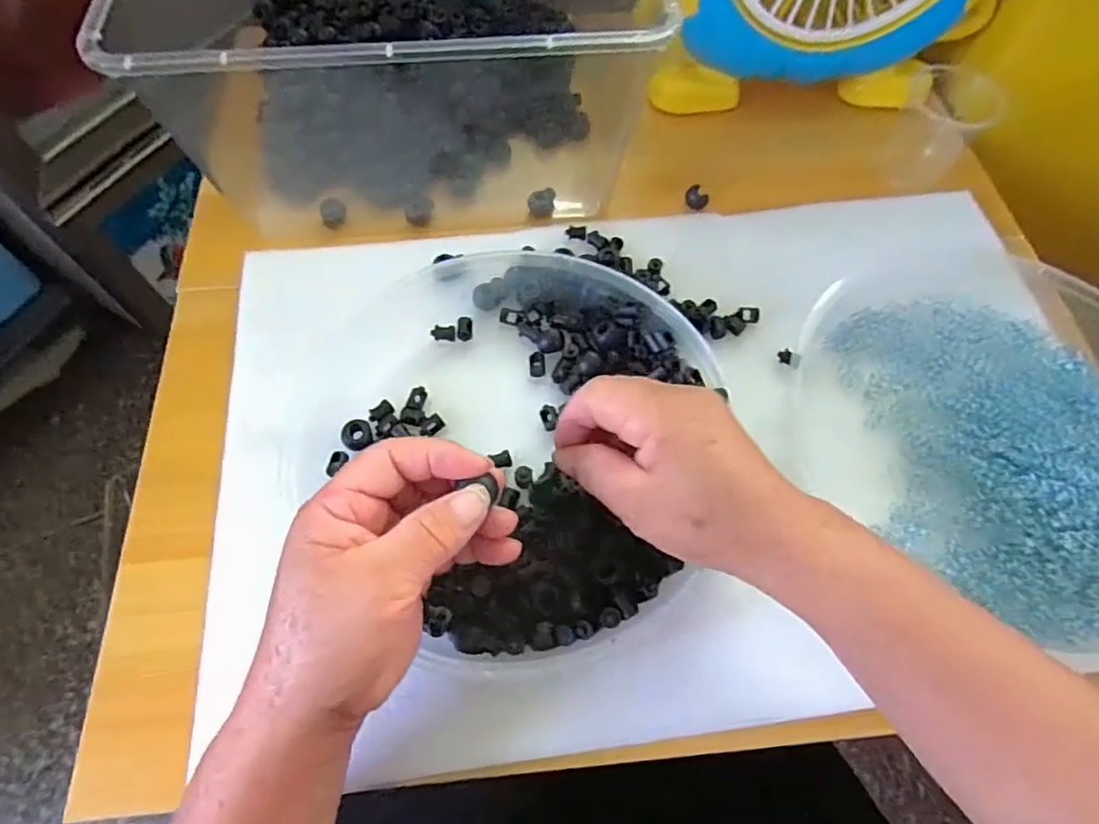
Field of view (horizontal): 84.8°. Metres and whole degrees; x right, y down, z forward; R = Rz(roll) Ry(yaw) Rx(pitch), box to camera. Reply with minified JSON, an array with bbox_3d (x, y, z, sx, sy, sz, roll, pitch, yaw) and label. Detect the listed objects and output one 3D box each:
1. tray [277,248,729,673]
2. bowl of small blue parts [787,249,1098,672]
[{"bbox_3d":[-0.027,0.002,0.339,0.222,0.043,0.254,-30,68,-14],"label":"tray"},{"bbox_3d":[0.279,-0.003,0.351,0.245,0.038,0.243,0,64,0],"label":"bowl of small blue parts"}]

